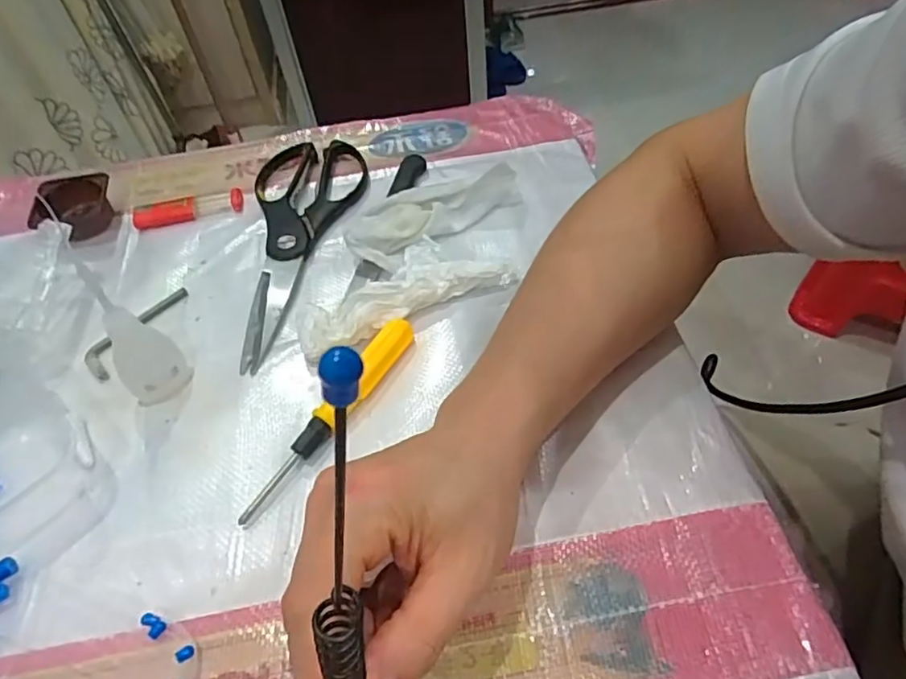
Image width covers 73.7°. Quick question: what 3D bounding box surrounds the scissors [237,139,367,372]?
[{"bbox_3d":[-0.106,-0.074,0.435,0.082,0.013,0.217,-7,51,0],"label":"scissors"}]

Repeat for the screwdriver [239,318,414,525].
[{"bbox_3d":[-0.069,0.042,0.344,0.017,0.016,0.141,26,59,24],"label":"screwdriver"}]

